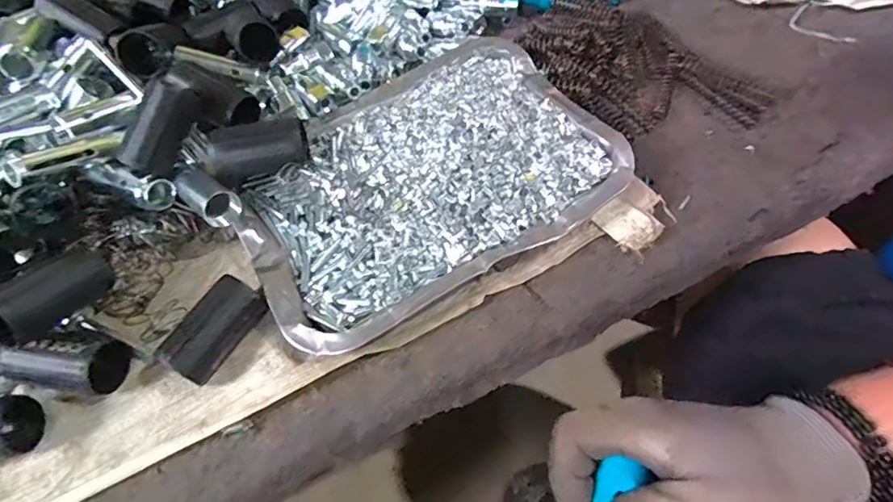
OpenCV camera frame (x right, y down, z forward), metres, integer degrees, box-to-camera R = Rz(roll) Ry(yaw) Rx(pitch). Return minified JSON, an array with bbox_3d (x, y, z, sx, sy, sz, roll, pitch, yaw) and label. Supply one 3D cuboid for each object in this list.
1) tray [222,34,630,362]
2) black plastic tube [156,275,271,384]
[{"bbox_3d":[-0.018,-0.052,0.368,0.247,0.036,0.179,-29,59,-14],"label":"tray"},{"bbox_3d":[-0.136,0.047,0.314,0.030,0.028,0.061,29,63,22],"label":"black plastic tube"}]

